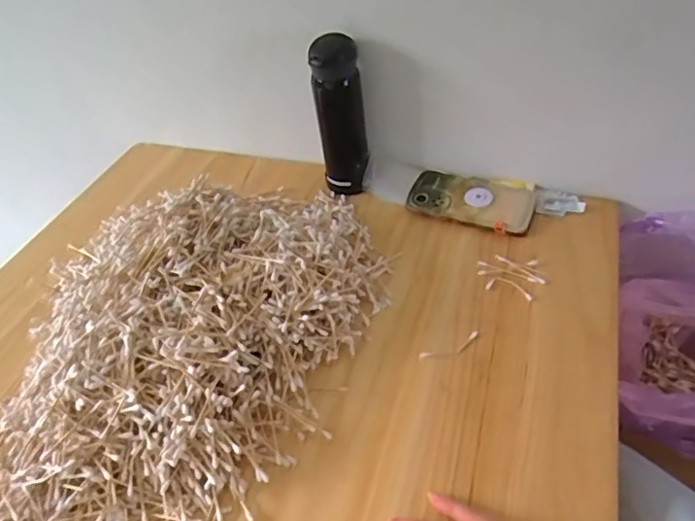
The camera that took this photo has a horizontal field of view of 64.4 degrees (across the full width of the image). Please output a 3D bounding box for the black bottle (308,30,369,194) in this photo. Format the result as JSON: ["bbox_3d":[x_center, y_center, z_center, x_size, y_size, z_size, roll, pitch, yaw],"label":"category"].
[{"bbox_3d":[-0.009,-0.193,0.754,0.066,0.211,0.055,-3,43,4],"label":"black bottle"}]

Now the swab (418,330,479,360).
[{"bbox_3d":[0.111,0.094,0.588,0.071,0.004,0.018,-19,44,-13],"label":"swab"}]

